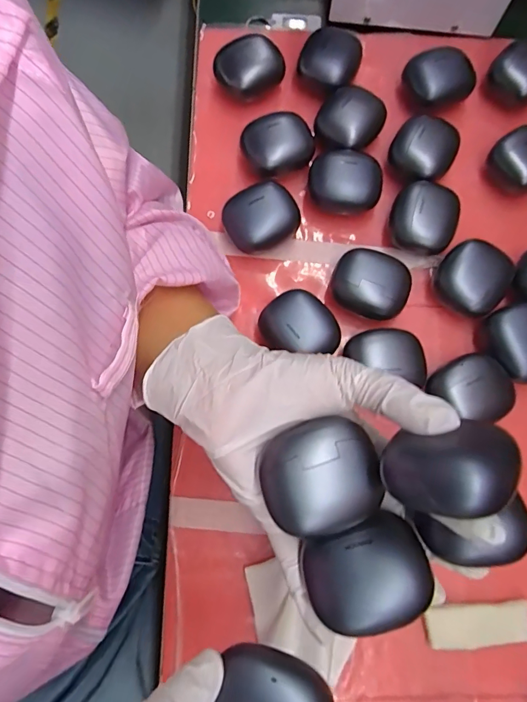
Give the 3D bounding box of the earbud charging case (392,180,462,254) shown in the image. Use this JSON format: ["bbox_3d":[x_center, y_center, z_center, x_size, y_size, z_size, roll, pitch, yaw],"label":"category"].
[{"bbox_3d":[0.127,-0.104,0.329,0.049,0.029,0.051,20,78,3],"label":"earbud charging case"}]

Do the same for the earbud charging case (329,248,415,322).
[{"bbox_3d":[0.080,-0.049,0.315,0.055,0.030,0.045,24,78,4],"label":"earbud charging case"}]

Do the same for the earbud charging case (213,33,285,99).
[{"bbox_3d":[-0.010,-0.241,0.361,0.049,0.027,0.052,44,80,7],"label":"earbud charging case"}]

